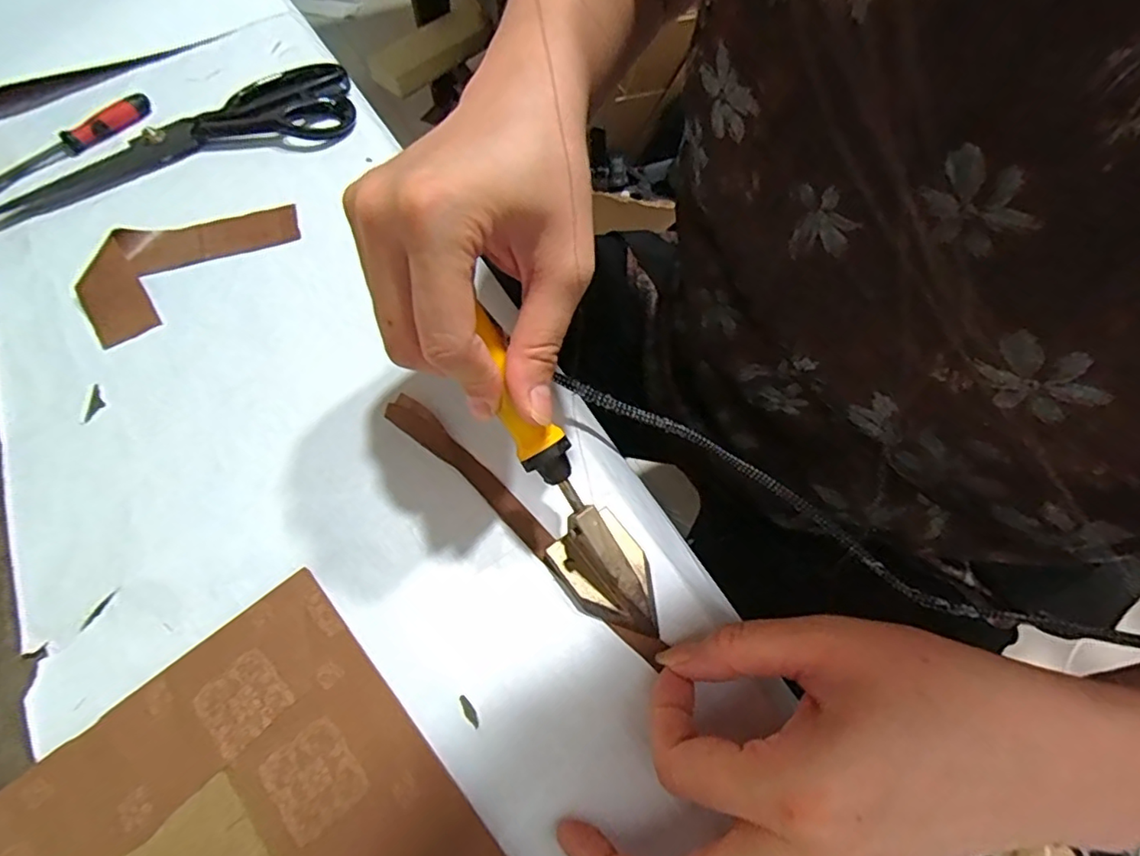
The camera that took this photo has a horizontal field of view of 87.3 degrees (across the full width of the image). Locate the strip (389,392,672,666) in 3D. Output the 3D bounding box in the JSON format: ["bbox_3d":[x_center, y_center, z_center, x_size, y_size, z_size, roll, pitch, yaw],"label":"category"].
[{"bbox_3d":[-0.024,0.040,0.266,0.167,0.014,0.015,41,68,19],"label":"strip"}]

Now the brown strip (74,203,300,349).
[{"bbox_3d":[-0.224,-0.103,0.346,0.057,0.016,0.125,39,67,20],"label":"brown strip"}]

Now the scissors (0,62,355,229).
[{"bbox_3d":[-0.263,-0.194,0.400,0.234,0.017,0.082,-21,62,-12],"label":"scissors"}]

